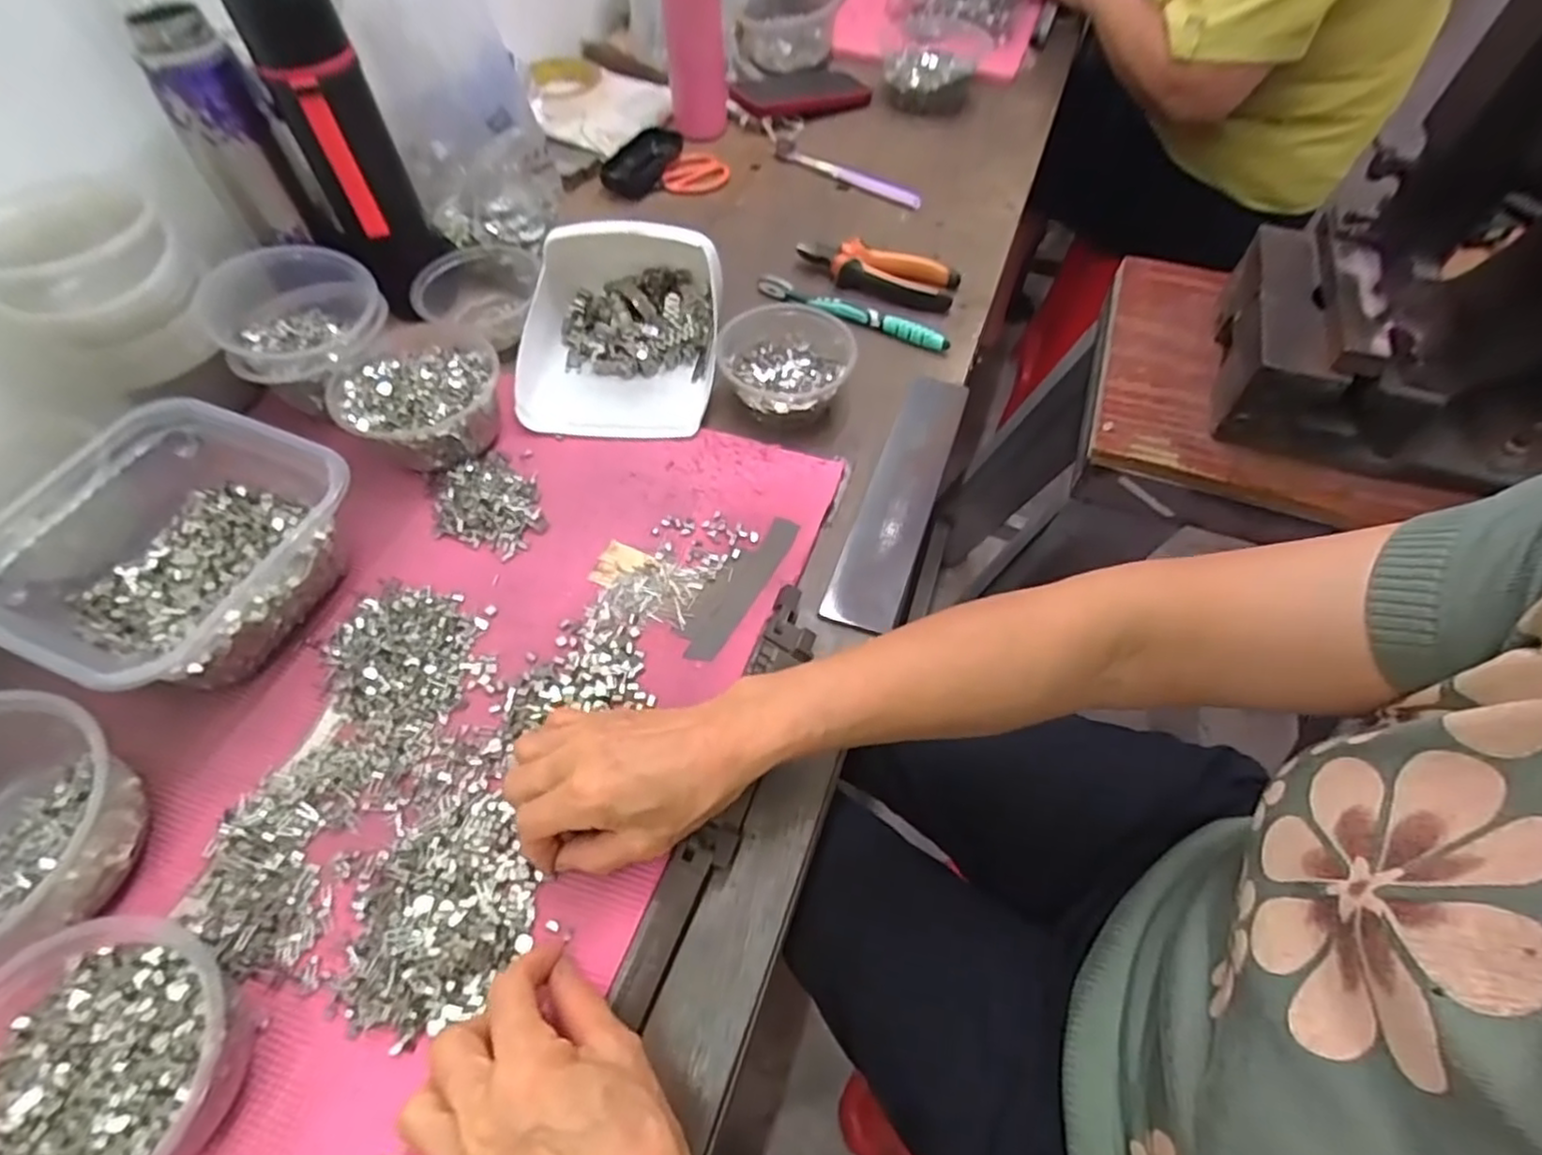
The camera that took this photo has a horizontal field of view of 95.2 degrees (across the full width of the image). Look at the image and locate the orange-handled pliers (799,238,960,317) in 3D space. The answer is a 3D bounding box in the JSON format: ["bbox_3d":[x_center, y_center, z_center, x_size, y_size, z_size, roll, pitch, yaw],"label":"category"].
[{"bbox_3d":[0.099,-0.292,0.656,0.149,0.028,0.059,17,58,11],"label":"orange-handled pliers"}]

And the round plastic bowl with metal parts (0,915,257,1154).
[{"bbox_3d":[-0.287,0.214,0.297,0.111,0.063,0.106,0,56,0],"label":"round plastic bowl with metal parts"}]

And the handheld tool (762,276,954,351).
[{"bbox_3d":[0.071,-0.240,0.633,0.183,0.012,0.021,21,59,13],"label":"handheld tool"}]

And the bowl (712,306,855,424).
[{"bbox_3d":[0.011,-0.170,0.561,0.102,0.047,0.094,0,56,0],"label":"bowl"}]

